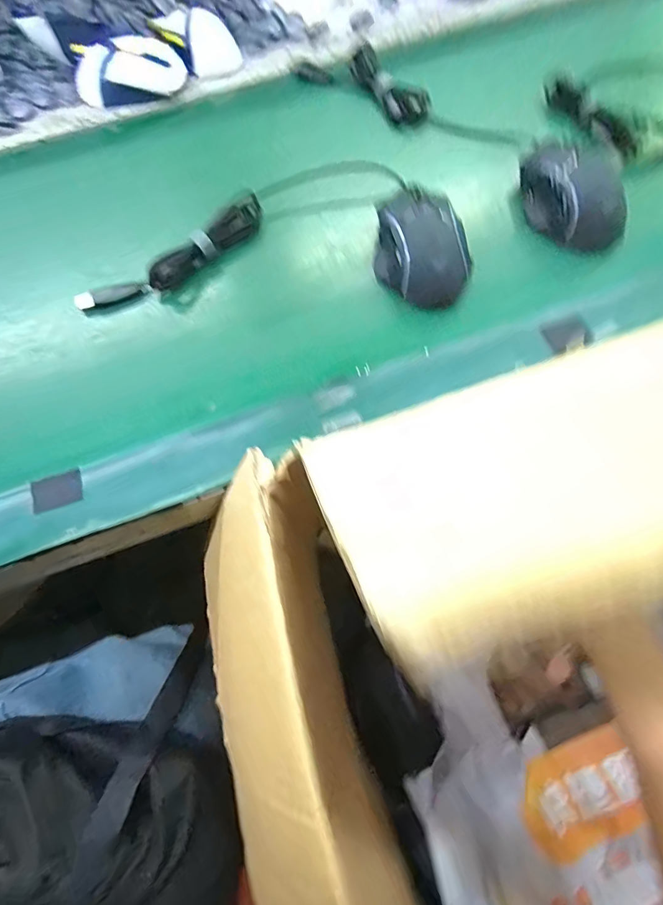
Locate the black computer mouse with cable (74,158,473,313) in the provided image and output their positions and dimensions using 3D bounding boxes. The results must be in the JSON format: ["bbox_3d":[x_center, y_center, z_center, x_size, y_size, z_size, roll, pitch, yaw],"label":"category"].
[{"bbox_3d":[-0.046,-0.198,0.373,0.318,0.045,0.154,1,70,3],"label":"black computer mouse with cable"}]

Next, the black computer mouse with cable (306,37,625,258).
[{"bbox_3d":[0.121,-0.324,0.410,0.083,0.045,0.387,-39,73,-11],"label":"black computer mouse with cable"}]

